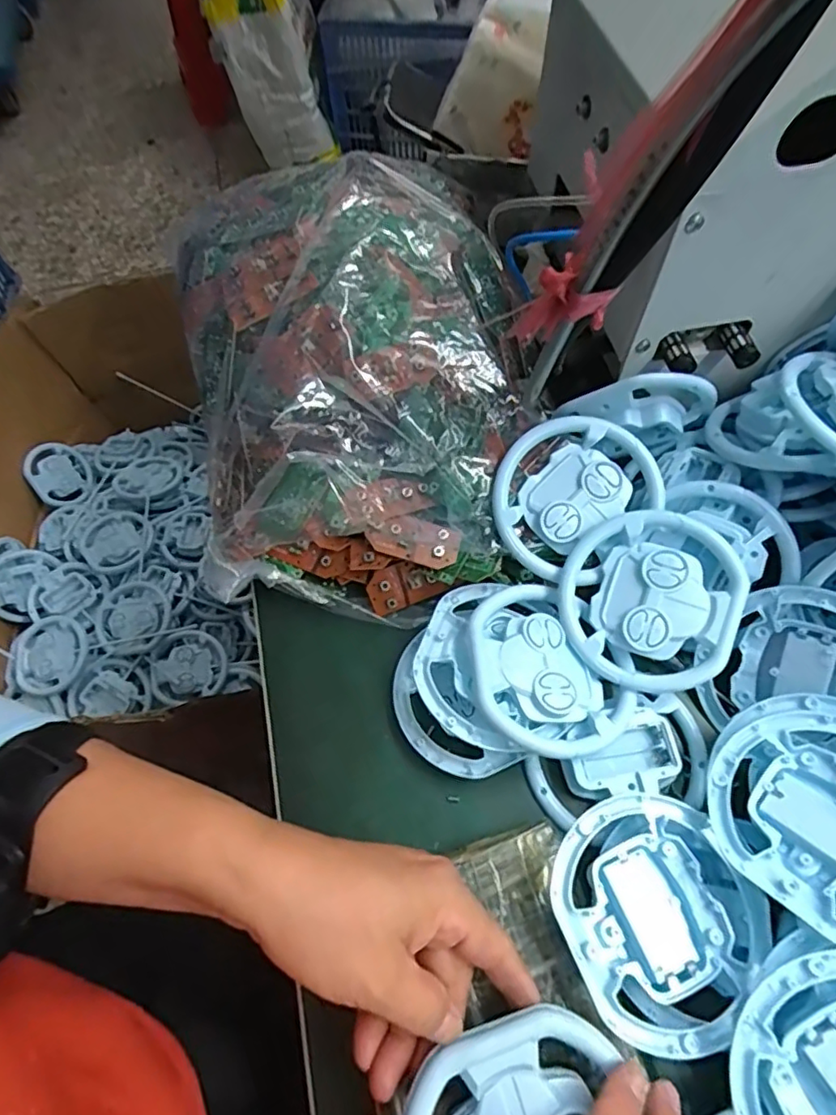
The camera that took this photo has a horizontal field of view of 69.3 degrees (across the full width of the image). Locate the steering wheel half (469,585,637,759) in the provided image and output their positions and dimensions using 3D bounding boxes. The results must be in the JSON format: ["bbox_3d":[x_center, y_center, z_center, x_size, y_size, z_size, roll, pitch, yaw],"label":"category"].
[{"bbox_3d":[0.075,0.063,0.350,0.089,0.016,0.100,-32,66,-14],"label":"steering wheel half"}]

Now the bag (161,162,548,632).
[{"bbox_3d":[-0.045,-0.129,0.417,0.213,0.120,0.322,-11,62,-4],"label":"bag"}]

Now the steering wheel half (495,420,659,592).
[{"bbox_3d":[0.095,-0.039,0.381,0.088,0.011,0.104,38,90,7],"label":"steering wheel half"}]

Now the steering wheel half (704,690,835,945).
[{"bbox_3d":[0.203,0.125,0.299,0.106,0.020,0.112,32,68,33],"label":"steering wheel half"}]

